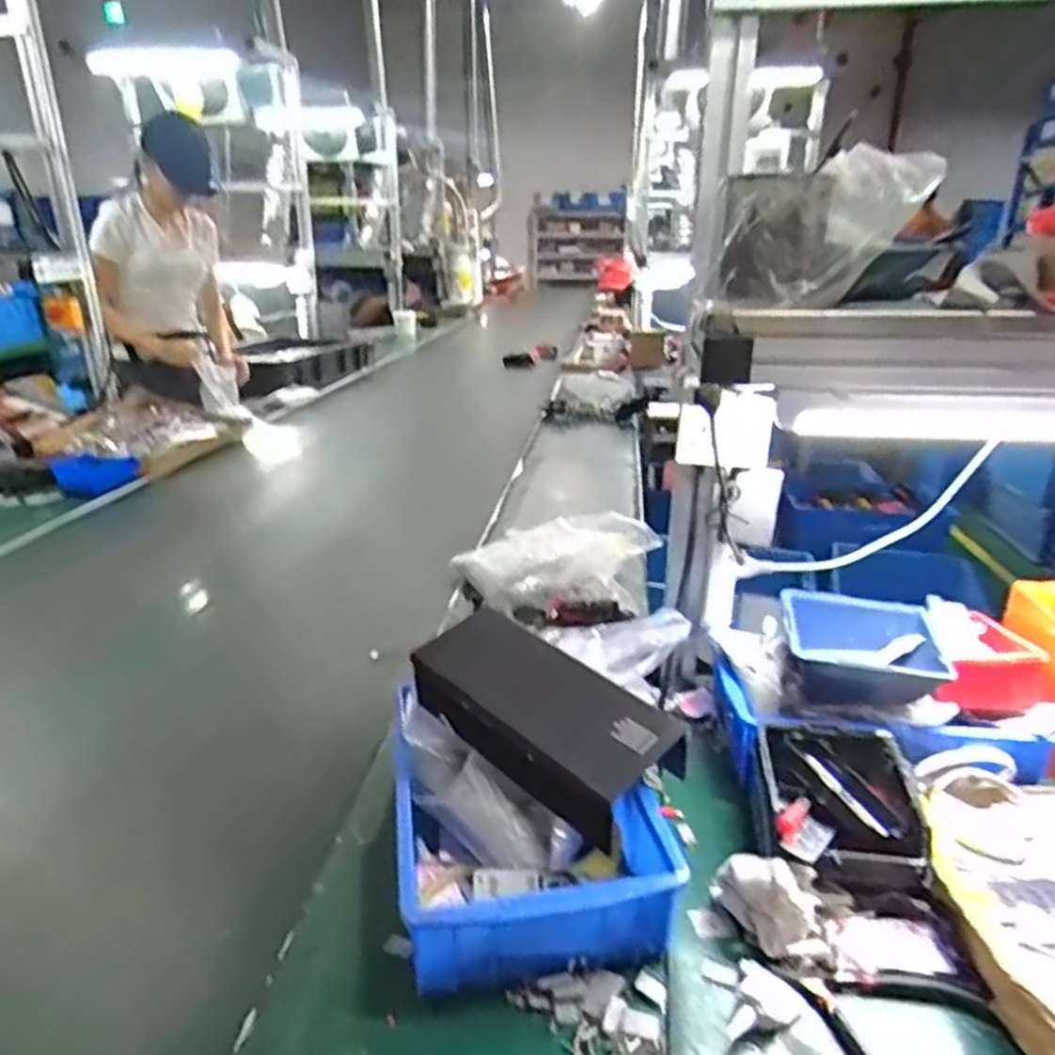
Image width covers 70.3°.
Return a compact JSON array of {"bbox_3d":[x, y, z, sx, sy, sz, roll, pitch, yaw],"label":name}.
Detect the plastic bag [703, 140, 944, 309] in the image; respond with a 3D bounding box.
[{"bbox_3d":[0.226,-0.232,0.592,0.153,0.105,0.069,5,21,12],"label":"plastic bag"}]

